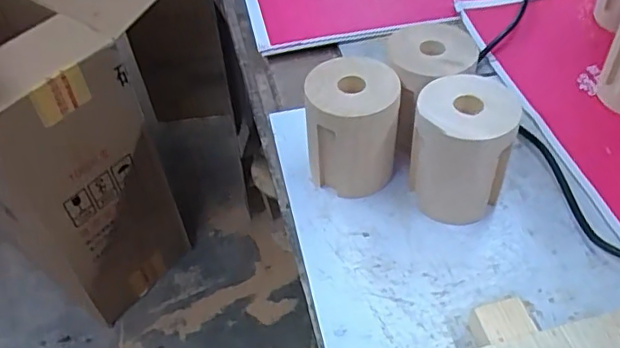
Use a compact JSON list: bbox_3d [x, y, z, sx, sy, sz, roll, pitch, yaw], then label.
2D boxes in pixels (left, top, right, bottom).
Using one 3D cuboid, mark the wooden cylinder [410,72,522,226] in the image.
[{"bbox_3d":[0.126,-0.020,0.484,0.076,0.101,0.076,5,47,10],"label":"wooden cylinder"}]

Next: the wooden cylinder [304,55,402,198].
[{"bbox_3d":[0.038,-0.039,0.509,0.077,0.102,0.074,1,47,6],"label":"wooden cylinder"}]

